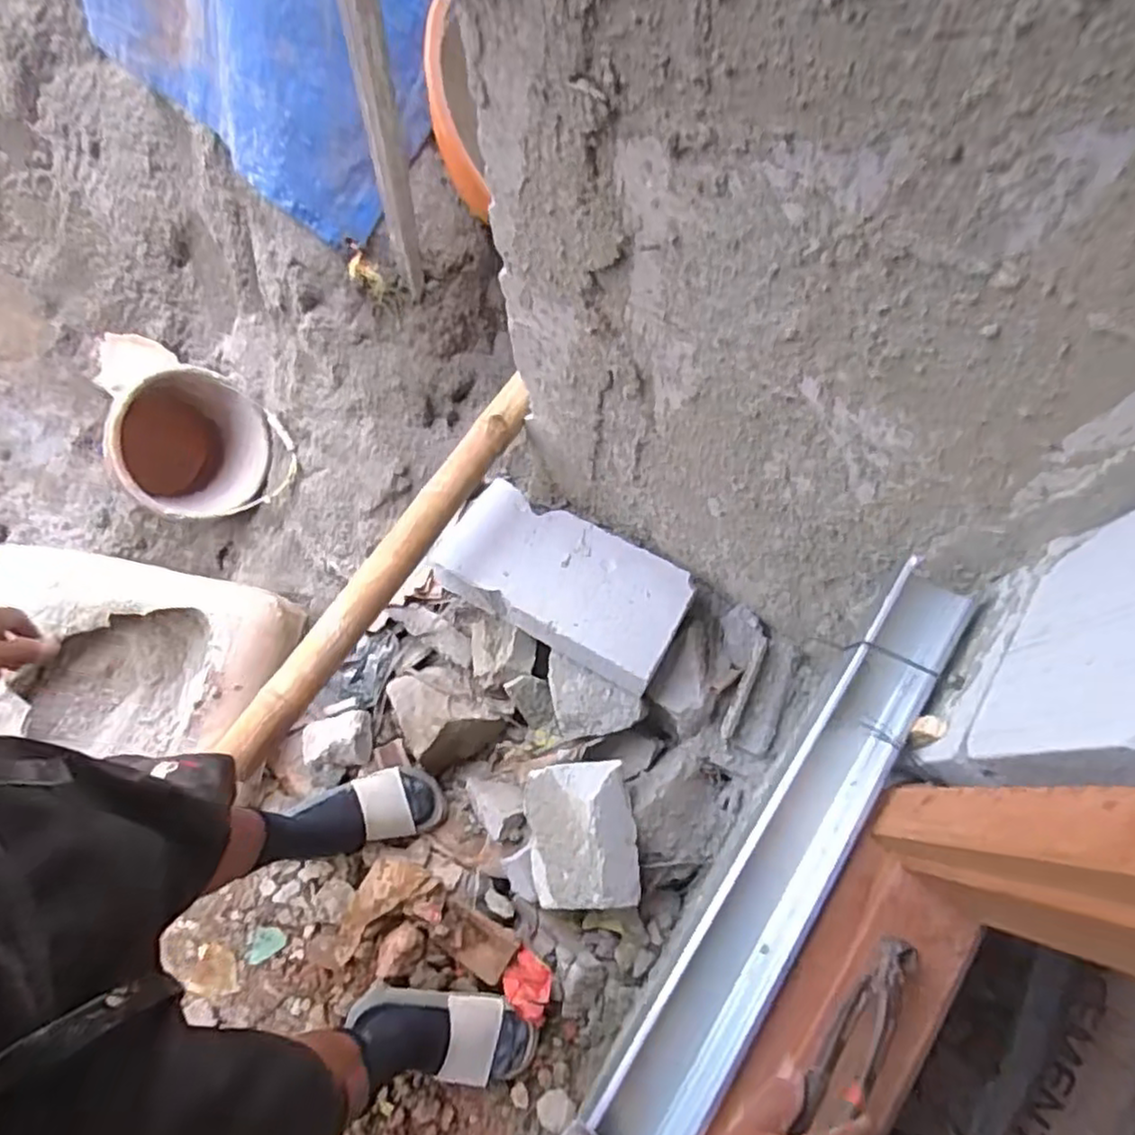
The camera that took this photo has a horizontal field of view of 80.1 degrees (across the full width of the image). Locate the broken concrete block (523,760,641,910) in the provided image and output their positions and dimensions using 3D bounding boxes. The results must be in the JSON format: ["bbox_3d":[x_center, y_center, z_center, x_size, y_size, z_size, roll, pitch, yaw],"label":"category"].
[{"bbox_3d":[0.016,0.386,0.984,0.158,0.100,0.194,-8,71,0],"label":"broken concrete block"}]

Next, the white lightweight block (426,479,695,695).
[{"bbox_3d":[-0.010,0.011,1.067,0.388,0.070,0.206,27,74,11],"label":"white lightweight block"}]

